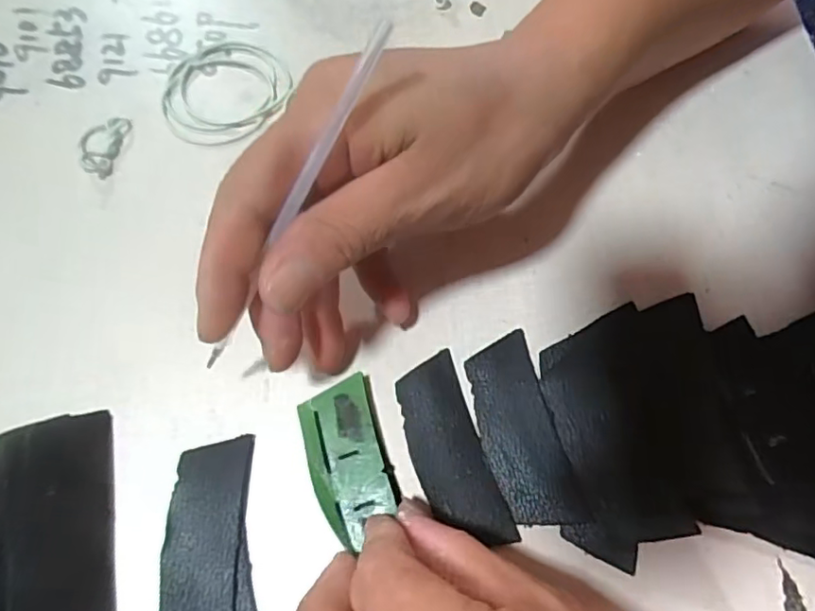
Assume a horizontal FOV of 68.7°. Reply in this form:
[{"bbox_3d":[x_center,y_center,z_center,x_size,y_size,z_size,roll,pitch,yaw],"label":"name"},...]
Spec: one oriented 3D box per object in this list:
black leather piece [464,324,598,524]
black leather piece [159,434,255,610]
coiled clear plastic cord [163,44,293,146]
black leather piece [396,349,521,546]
[{"bbox_3d":[0.041,0.045,0.219,0.027,0.005,0.069,-14,69,-5],"label":"black leather piece"},{"bbox_3d":[-0.070,0.082,0.207,0.025,0.005,0.069,0,69,0],"label":"black leather piece"},{"bbox_3d":[-0.086,-0.101,0.278,0.059,0.004,0.054,0,69,0],"label":"coiled clear plastic cord"},{"bbox_3d":[0.015,0.053,0.218,0.027,0.004,0.069,-18,70,-7],"label":"black leather piece"}]

